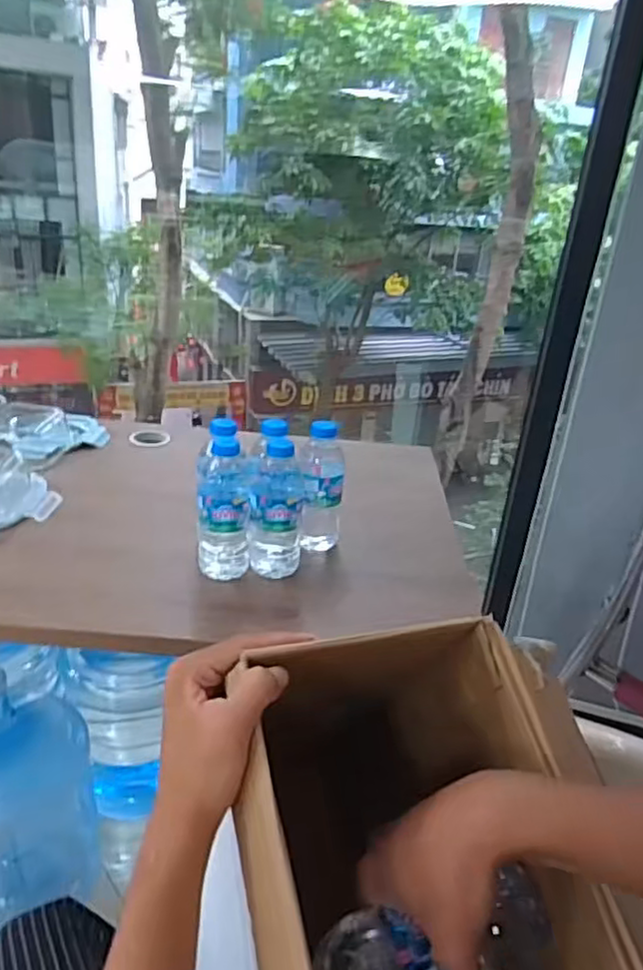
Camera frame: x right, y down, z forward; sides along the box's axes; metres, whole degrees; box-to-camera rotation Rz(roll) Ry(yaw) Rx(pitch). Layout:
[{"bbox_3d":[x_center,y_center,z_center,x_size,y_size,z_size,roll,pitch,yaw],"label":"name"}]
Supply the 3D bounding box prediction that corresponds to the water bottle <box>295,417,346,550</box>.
[{"bbox_3d":[-0.002,0.009,0.829,0.058,0.166,0.057,5,26,-1],"label":"water bottle"}]

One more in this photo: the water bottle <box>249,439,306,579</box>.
[{"bbox_3d":[-0.051,0.032,0.782,0.059,0.160,0.058,8,26,5],"label":"water bottle"}]

